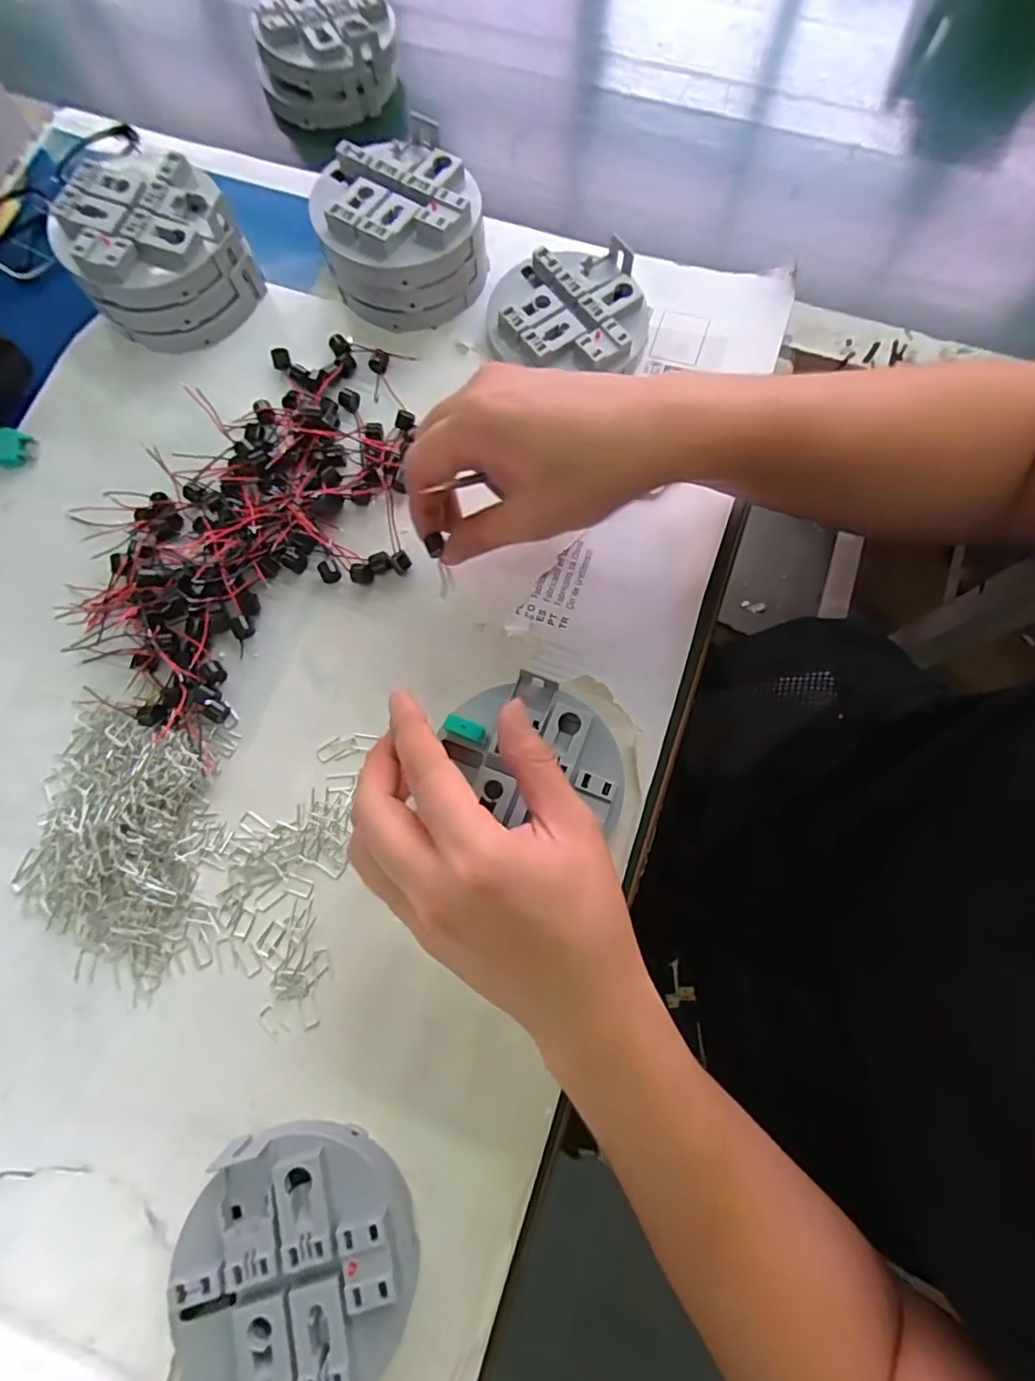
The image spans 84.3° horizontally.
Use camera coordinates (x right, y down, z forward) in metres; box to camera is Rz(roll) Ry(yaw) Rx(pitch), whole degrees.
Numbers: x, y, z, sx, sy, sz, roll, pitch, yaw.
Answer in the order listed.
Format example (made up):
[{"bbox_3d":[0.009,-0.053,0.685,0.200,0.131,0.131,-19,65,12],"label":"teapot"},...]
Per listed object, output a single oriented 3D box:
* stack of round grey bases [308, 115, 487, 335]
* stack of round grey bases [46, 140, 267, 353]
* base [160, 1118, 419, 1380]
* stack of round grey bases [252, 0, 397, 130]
[{"bbox_3d":[-0.072,-0.294,0.369,0.105,0.055,0.102,-23,77,-5],"label":"stack of round grey bases"},{"bbox_3d":[-0.229,-0.282,0.367,0.103,0.053,0.100,-34,78,-8],"label":"stack of round grey bases"},{"bbox_3d":[-0.096,0.249,0.249,0.099,0.024,0.095,0,76,0],"label":"base"},{"bbox_3d":[-0.143,-0.484,0.433,0.096,0.042,0.088,0,76,1],"label":"stack of round grey bases"}]

